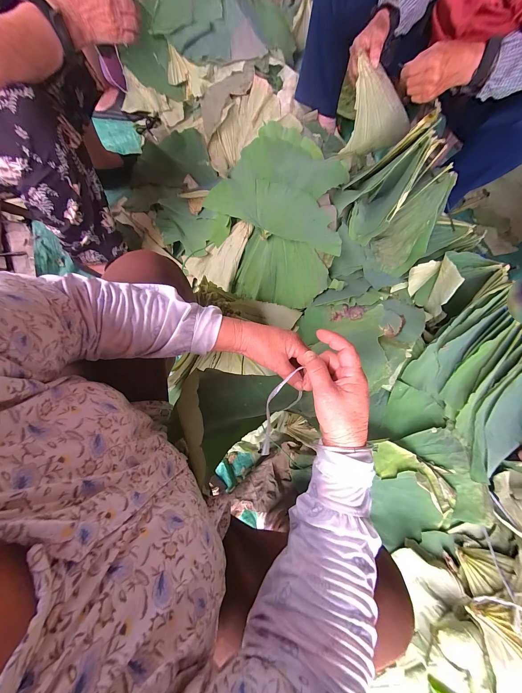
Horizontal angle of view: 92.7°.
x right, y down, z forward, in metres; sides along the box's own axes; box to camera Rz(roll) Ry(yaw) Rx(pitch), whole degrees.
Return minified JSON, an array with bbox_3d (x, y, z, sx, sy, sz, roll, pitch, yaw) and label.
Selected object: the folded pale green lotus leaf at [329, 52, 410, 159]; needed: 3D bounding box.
[{"bbox_3d":[0.339,-0.633,0.677,0.239,0.215,0.060,-25,74,-7],"label":"folded pale green lotus leaf"}]

